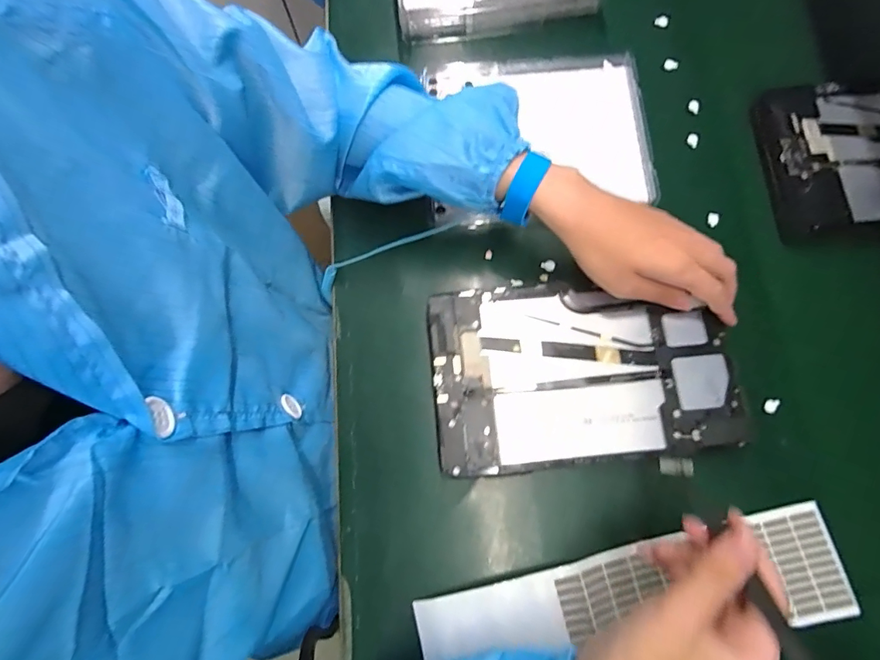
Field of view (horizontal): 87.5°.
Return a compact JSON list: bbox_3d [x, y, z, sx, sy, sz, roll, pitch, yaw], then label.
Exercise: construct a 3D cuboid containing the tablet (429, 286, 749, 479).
[{"bbox_3d":[0.114,0.032,0.375,0.236,0.010,0.145,-5,75,1],"label":"tablet"}]

